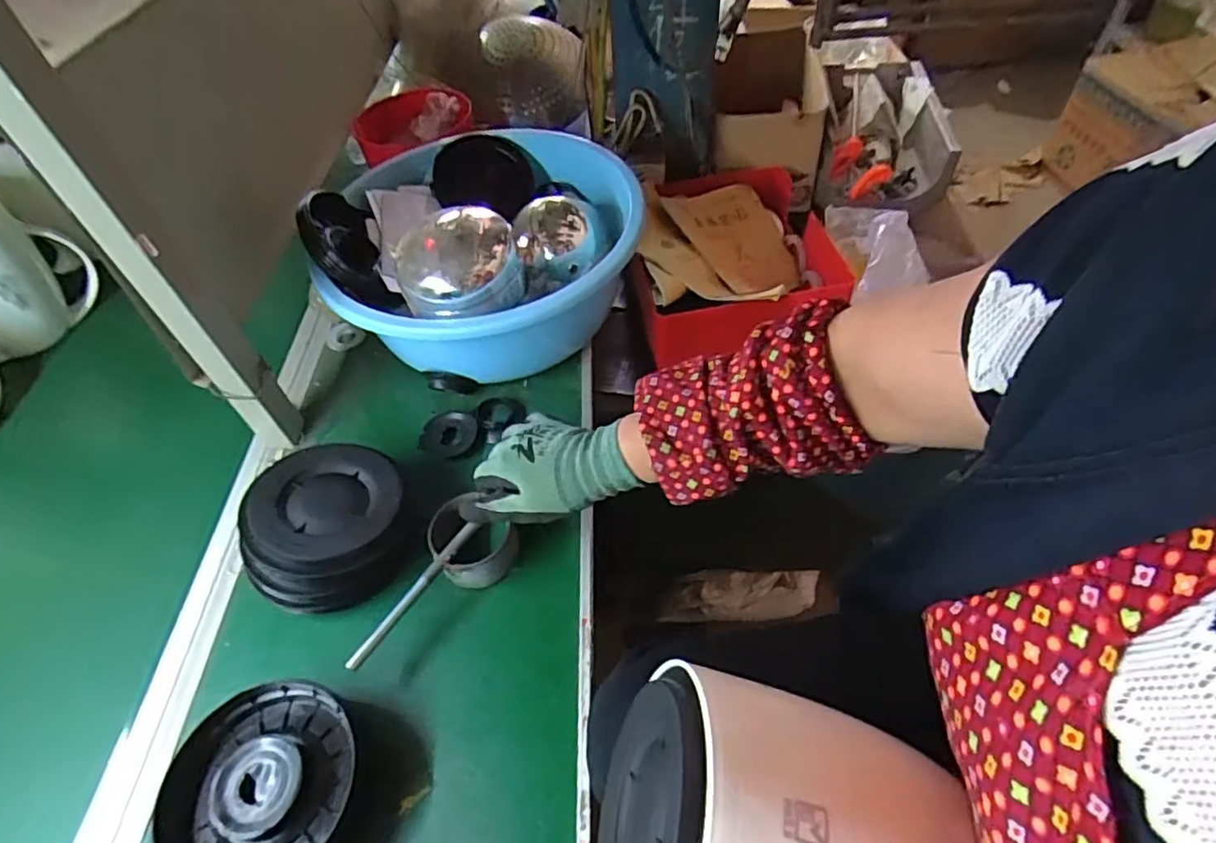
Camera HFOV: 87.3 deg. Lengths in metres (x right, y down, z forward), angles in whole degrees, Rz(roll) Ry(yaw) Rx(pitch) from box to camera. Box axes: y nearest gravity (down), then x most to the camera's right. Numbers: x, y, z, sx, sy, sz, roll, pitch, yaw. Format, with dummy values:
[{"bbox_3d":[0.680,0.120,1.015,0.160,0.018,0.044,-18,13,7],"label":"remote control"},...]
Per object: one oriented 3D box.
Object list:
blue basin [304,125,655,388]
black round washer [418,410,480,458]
[{"bbox_3d":[-0.150,-0.229,0.774,0.356,0.157,0.426,-5,50,0],"label":"blue basin"},{"bbox_3d":[-0.176,0.015,0.713,0.056,0.019,0.061,-2,50,2],"label":"black round washer"}]

